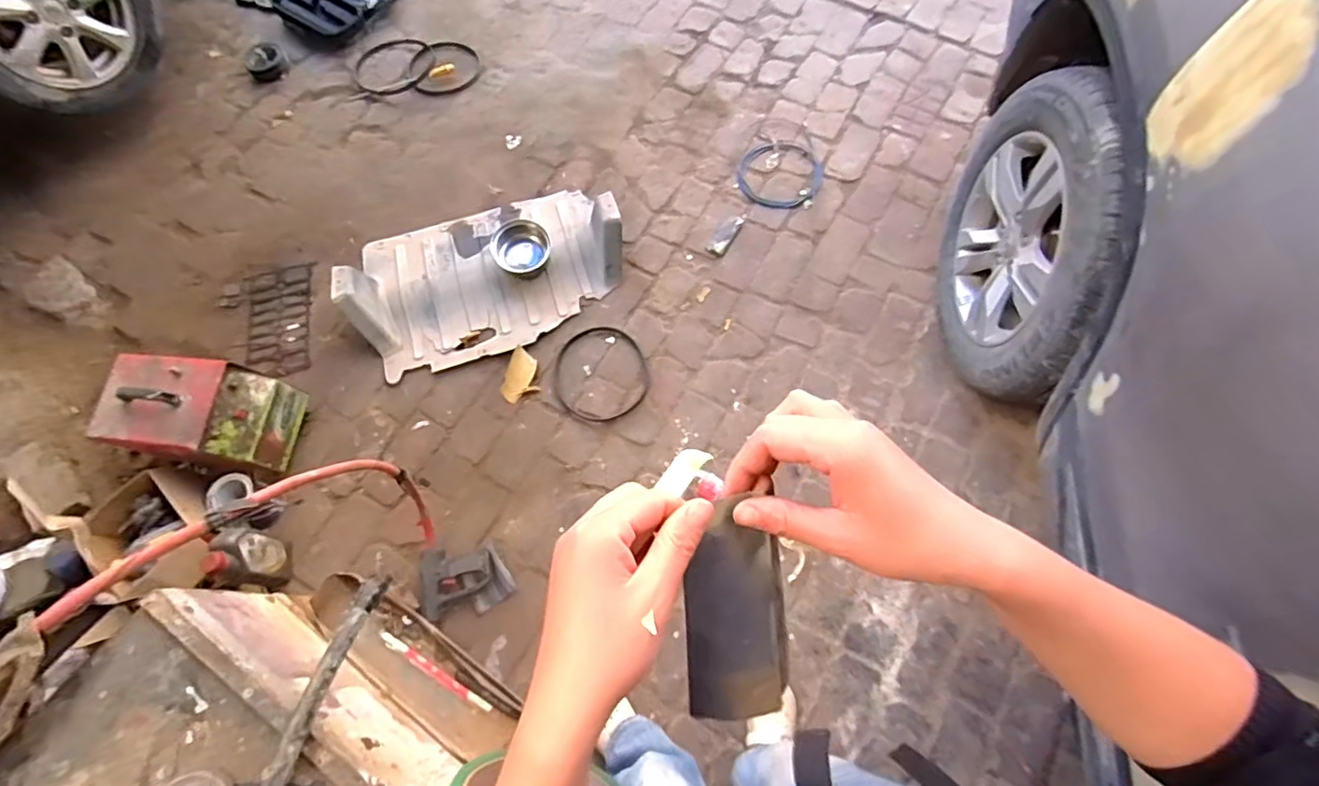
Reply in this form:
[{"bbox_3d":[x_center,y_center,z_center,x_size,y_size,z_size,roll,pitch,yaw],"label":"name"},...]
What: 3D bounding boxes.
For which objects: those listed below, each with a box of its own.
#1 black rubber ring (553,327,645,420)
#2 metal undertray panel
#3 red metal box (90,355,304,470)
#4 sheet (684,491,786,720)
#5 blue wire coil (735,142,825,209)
[{"bbox_3d":[-0.160,-0.055,1.615,0.244,0.016,0.269,-18,68,-5],"label":"black rubber ring"},{"bbox_3d":[-0.483,-0.364,1.676,0.744,0.161,0.473,-19,69,-6],"label":"metal undertray panel"},{"bbox_3d":[-1.107,0.056,1.446,0.359,0.222,0.237,6,68,4],"label":"red metal box"},{"bbox_3d":[0.045,0.123,0.343,0.062,0.011,0.129,-7,100,-18],"label":"sheet"},{"bbox_3d":[0.370,-0.675,1.844,0.261,0.018,0.274,-1,68,2],"label":"blue wire coil"}]

